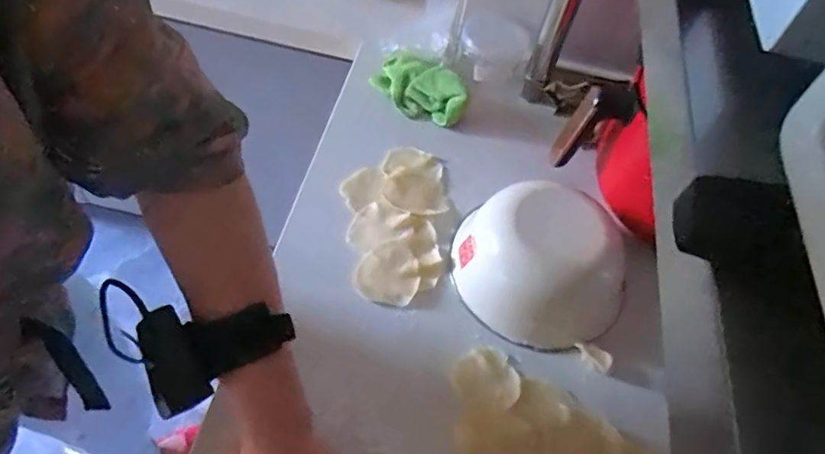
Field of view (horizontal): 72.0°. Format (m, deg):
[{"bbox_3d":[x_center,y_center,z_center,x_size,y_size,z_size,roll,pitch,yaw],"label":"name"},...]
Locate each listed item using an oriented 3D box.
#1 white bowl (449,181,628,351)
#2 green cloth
[{"bbox_3d":[0.131,0.034,0.602,0.167,0.064,0.155,2,55,-3],"label":"white bowl"},{"bbox_3d":[0.009,-0.189,0.766,0.135,0.048,0.067,36,60,19],"label":"green cloth"}]

